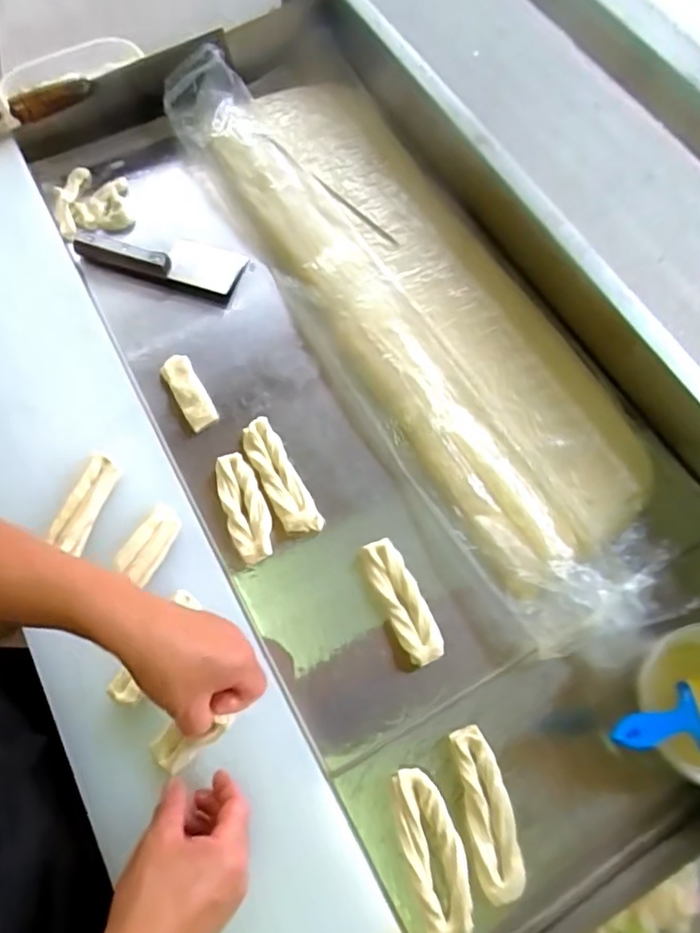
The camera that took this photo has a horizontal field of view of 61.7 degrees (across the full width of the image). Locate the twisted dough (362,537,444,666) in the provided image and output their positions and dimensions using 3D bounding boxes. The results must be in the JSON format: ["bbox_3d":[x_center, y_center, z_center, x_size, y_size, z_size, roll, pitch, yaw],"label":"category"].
[{"bbox_3d":[0.049,0.133,0.580,0.041,0.038,0.127,-24,70,-12],"label":"twisted dough"}]

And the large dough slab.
[{"bbox_3d":[0.077,-0.234,0.714,0.265,0.052,0.786,-26,70,-13],"label":"large dough slab"}]

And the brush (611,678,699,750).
[{"bbox_3d":[0.262,0.211,0.480,0.151,0.013,0.057,6,63,-33],"label":"brush"}]

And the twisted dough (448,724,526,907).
[{"bbox_3d":[0.116,0.293,0.502,0.037,0.023,0.128,-9,67,-6],"label":"twisted dough"}]

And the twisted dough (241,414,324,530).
[{"bbox_3d":[-0.074,0.013,0.621,0.039,0.031,0.136,-25,70,-13],"label":"twisted dough"}]

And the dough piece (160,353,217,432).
[{"bbox_3d":[-0.181,-0.081,0.661,0.033,0.028,0.097,-29,71,-14],"label":"dough piece"}]

